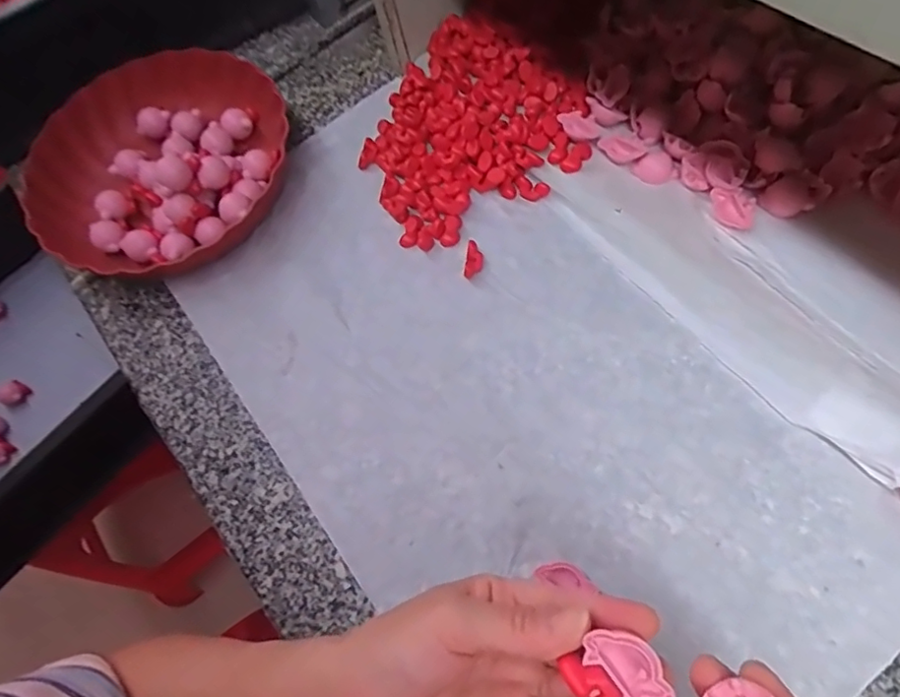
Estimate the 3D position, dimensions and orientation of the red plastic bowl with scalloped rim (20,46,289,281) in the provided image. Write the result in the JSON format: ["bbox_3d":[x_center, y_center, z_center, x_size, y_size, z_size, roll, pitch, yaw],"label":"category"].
[{"bbox_3d":[-0.277,-0.171,0.514,0.244,0.066,0.230,-3,67,8],"label":"red plastic bowl with scalloped rim"}]

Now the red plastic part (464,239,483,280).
[{"bbox_3d":[0.020,-0.073,0.466,0.014,0.014,0.031,4,68,11],"label":"red plastic part"}]

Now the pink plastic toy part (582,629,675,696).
[{"bbox_3d":[0.068,0.125,0.216,0.023,0.008,0.033,-29,71,-8],"label":"pink plastic toy part"}]

